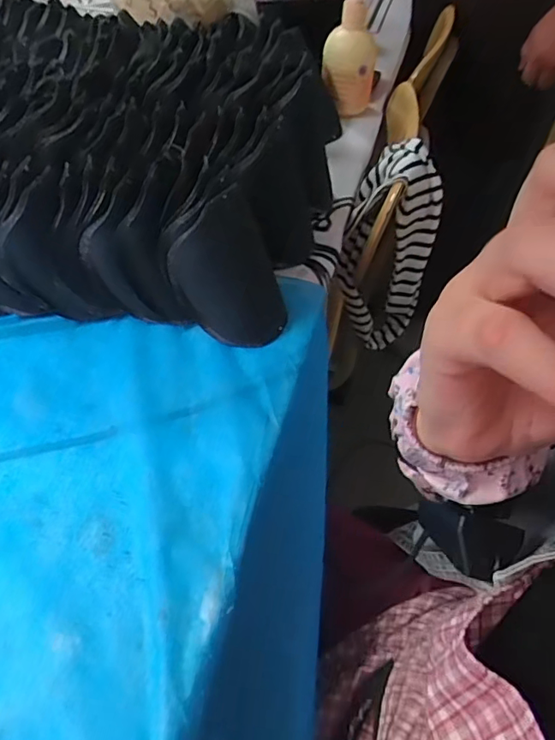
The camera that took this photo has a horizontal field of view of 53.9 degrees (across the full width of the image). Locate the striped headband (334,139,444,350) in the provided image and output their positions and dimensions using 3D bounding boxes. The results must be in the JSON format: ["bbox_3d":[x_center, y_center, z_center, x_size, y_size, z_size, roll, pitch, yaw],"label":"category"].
[{"bbox_3d":[0.142,-0.147,0.723,0.120,0.294,0.062,2,50,2],"label":"striped headband"}]

